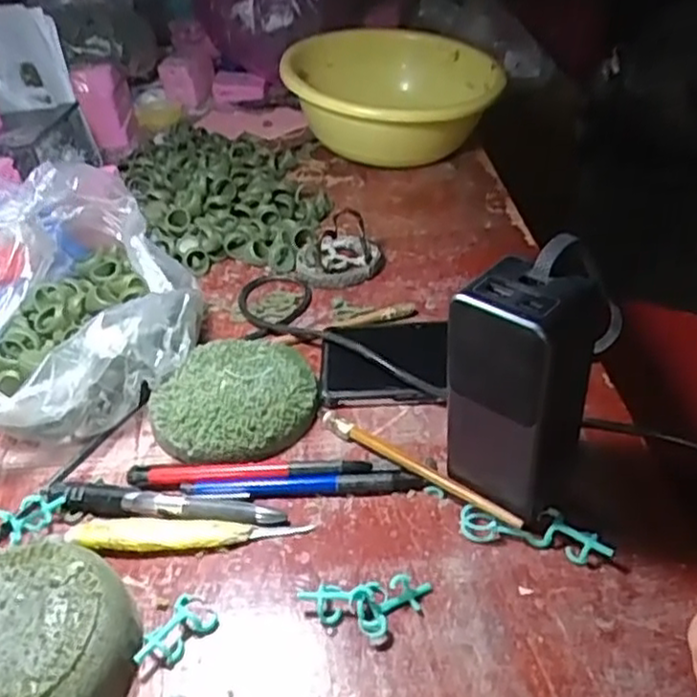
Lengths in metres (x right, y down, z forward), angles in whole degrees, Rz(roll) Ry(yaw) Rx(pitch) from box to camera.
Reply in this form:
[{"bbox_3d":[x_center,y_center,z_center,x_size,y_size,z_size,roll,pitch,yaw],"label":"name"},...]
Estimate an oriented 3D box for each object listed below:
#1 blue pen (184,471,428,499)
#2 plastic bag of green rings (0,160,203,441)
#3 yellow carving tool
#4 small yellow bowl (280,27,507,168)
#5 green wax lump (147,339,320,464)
[{"bbox_3d":[-0.026,0.078,0.405,0.135,0.008,0.013,-5,37,0],"label":"blue pen"},{"bbox_3d":[-0.203,-0.041,0.494,0.182,0.109,0.202,-30,44,-29],"label":"plastic bag of green rings"},{"bbox_3d":[-0.087,0.101,0.383,0.129,0.009,0.018,-3,37,2],"label":"yellow carving tool"},{"bbox_3d":[0.050,-0.283,0.799,0.229,0.106,0.258,-6,37,-2],"label":"small yellow bowl"},{"bbox_3d":[-0.073,0.031,0.457,0.098,0.022,0.101,-3,37,2],"label":"green wax lump"}]

